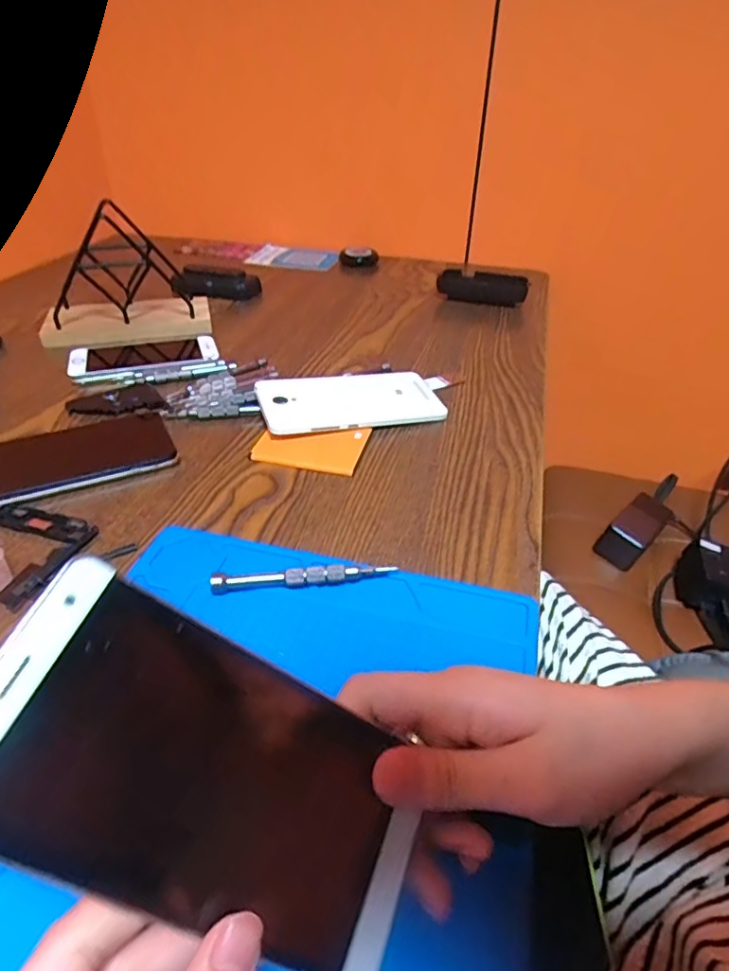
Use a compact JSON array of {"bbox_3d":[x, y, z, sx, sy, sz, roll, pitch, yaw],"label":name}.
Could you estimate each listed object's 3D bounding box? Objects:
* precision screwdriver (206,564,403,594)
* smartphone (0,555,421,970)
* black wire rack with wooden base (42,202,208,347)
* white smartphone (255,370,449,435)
[{"bbox_3d":[-0.034,0.052,0.324,0.101,0.013,0.011,-5,37,-7],"label":"precision screwdriver"},{"bbox_3d":[-0.040,0.085,0.167,0.139,0.004,0.069,37,54,-19],"label":"smartphone"},{"bbox_3d":[-0.257,-0.223,0.606,0.162,0.108,0.098,-8,38,-12],"label":"black wire rack with wooden base"},{"bbox_3d":[-0.011,-0.073,0.483,0.149,0.006,0.074,-8,46,-19],"label":"white smartphone"}]

